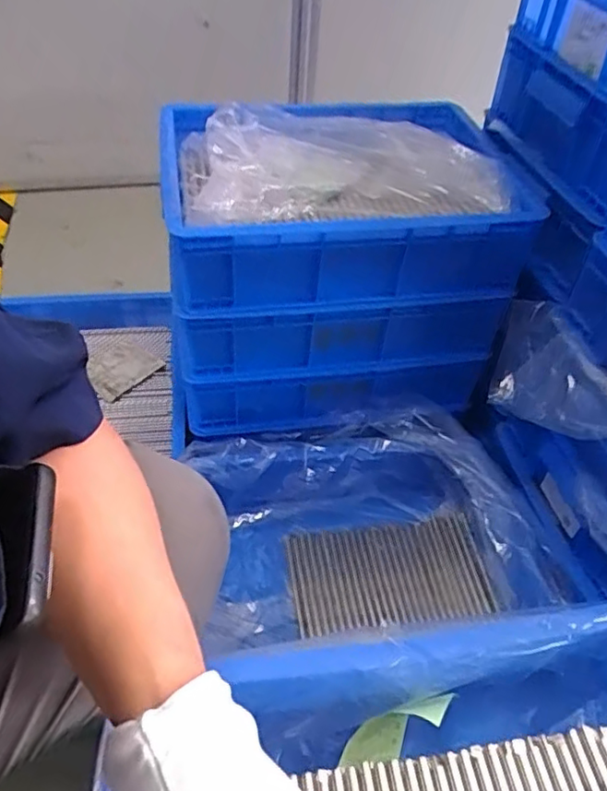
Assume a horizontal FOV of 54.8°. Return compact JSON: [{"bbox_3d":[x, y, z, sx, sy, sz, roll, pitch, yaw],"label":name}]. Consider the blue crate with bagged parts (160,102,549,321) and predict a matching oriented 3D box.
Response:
[{"bbox_3d":[0.041,-0.248,0.716,0.405,0.122,0.292,-6,48,-9],"label":"blue crate with bagged parts"}]

